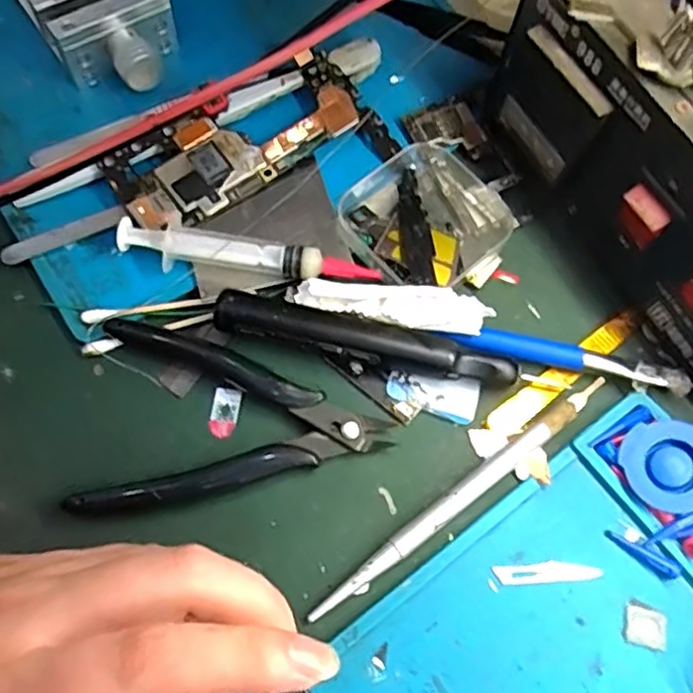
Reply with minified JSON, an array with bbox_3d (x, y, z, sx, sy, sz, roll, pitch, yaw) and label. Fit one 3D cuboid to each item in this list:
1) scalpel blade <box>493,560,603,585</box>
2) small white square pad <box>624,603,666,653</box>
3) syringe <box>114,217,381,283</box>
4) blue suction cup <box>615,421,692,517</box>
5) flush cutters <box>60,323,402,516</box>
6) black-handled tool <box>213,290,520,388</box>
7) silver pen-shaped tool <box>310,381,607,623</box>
[{"bbox_3d":[0.075,0.083,0.243,0.040,0.004,0.007,-3,66,-4],"label":"scalpel blade"},{"bbox_3d":[0.108,0.101,0.237,0.015,0.004,0.013,15,66,4],"label":"small white square pad"},{"bbox_3d":[-0.042,-0.039,0.276,0.109,0.007,0.016,5,66,0],"label":"syringe"},{"bbox_3d":[0.125,0.046,0.254,0.034,0.008,0.036,-29,72,9],"label":"blue suction cup"},{"bbox_3d":[-0.045,0.022,0.261,0.116,0.009,0.072,-5,66,-5],"label":"flush cutters"},{"bbox_3d":[0.008,-0.002,0.268,0.120,0.019,0.017,12,66,3],"label":"black-handled tool"},{"bbox_3d":[0.046,0.055,0.251,0.143,0.010,0.009,-34,72,-16],"label":"silver pen-shaped tool"}]

